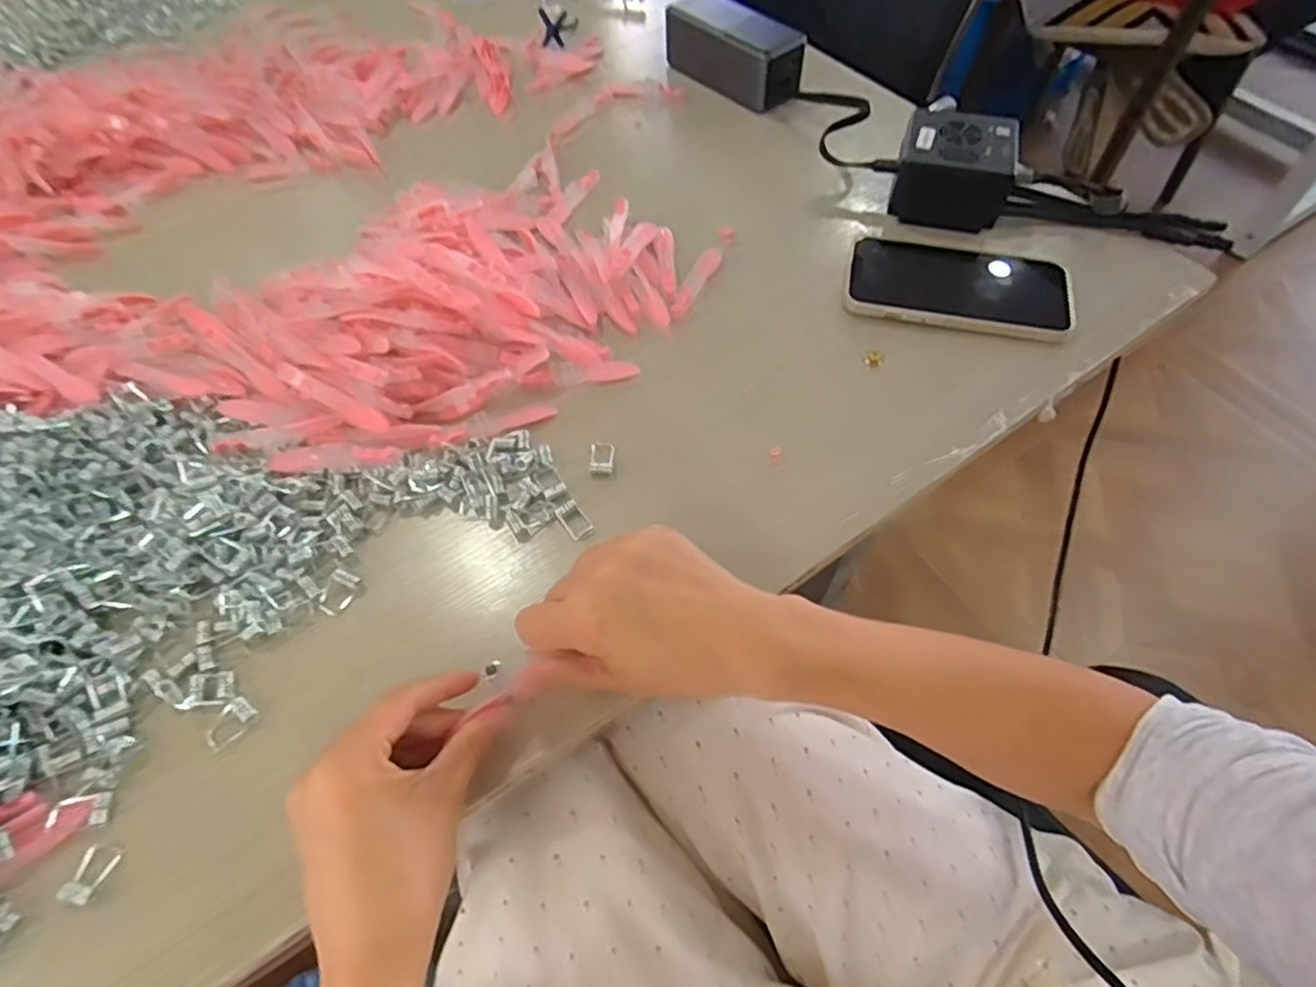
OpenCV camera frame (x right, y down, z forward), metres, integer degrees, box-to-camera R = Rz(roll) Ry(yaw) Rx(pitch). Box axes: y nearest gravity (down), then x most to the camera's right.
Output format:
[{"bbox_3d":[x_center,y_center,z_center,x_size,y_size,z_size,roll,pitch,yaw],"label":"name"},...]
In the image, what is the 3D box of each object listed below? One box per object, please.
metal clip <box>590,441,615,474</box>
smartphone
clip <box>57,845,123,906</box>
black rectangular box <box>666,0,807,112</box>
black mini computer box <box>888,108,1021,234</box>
[{"bbox_3d":[-0.033,-0.021,0.412,0.014,0.005,0.021,0,58,1],"label":"metal clip"},{"bbox_3d":[0.202,-0.141,0.466,0.142,0.011,0.077,10,61,12],"label":"smartphone"},{"bbox_3d":[-0.252,0.170,0.305,0.013,0.012,0.021,13,59,9],"label":"clip"},{"bbox_3d":[0.066,-0.391,0.607,0.050,0.050,0.128,-34,63,-19],"label":"black rectangular box"},{"bbox_3d":[0.217,-0.240,0.507,0.078,0.050,0.066,13,59,9],"label":"black mini computer box"}]

